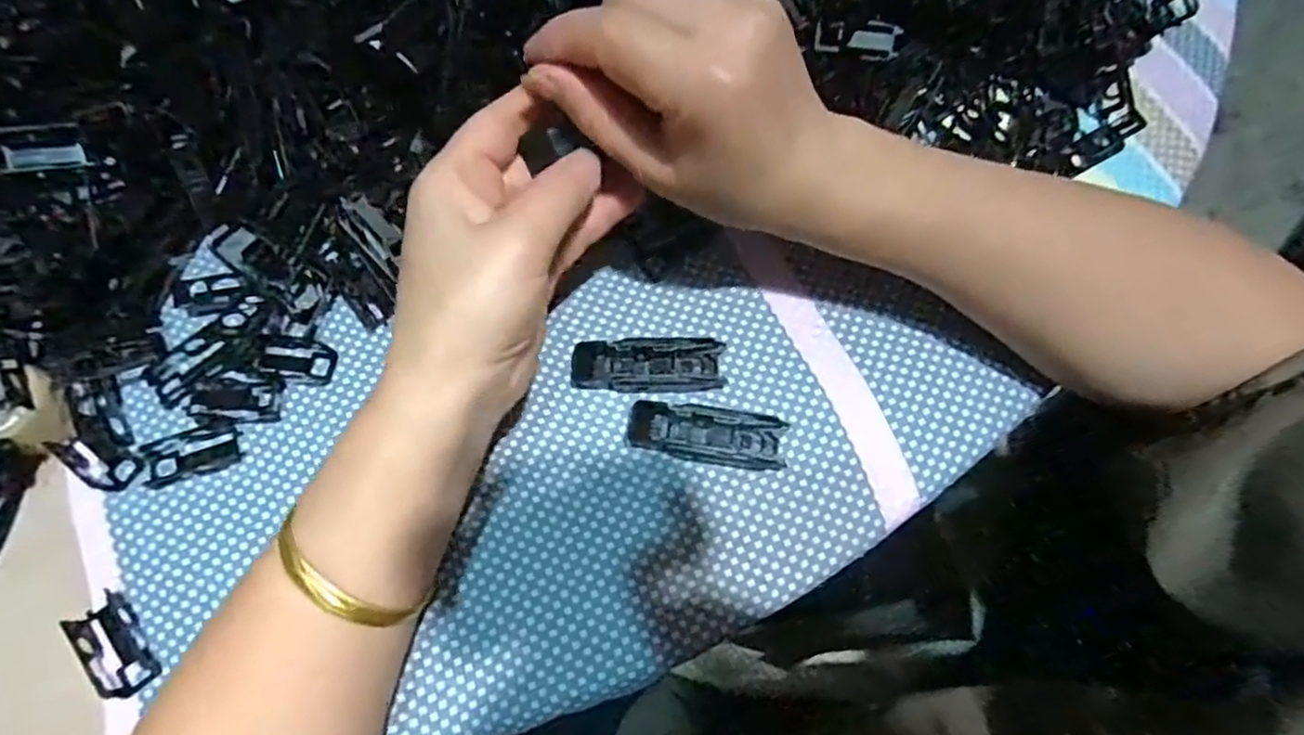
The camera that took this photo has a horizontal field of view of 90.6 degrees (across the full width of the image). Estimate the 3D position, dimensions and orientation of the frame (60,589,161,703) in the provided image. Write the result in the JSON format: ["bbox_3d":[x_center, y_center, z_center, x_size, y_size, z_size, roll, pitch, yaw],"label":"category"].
[{"bbox_3d":[-0.216,0.113,0.260,0.022,0.010,0.039,-33,75,-8],"label":"frame"}]

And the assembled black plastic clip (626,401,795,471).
[{"bbox_3d":[0.023,0.029,0.282,0.067,0.005,0.022,9,73,5],"label":"assembled black plastic clip"}]

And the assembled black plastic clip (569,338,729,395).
[{"bbox_3d":[-0.002,-0.001,0.289,0.068,0.016,0.023,0,73,2],"label":"assembled black plastic clip"}]

